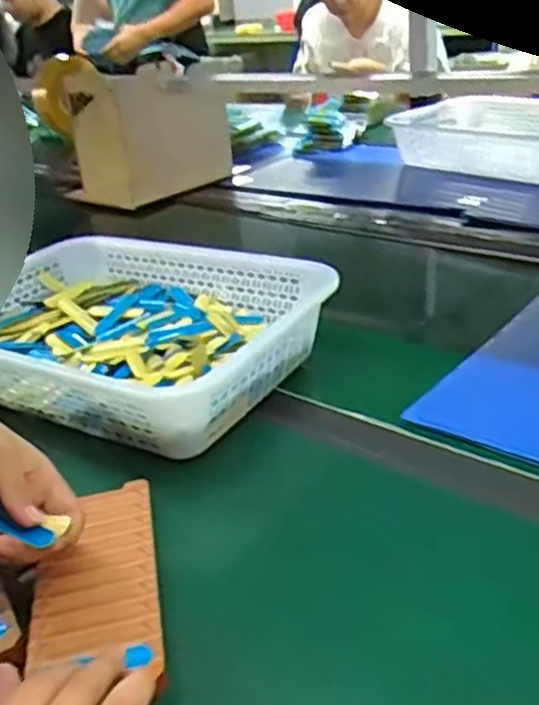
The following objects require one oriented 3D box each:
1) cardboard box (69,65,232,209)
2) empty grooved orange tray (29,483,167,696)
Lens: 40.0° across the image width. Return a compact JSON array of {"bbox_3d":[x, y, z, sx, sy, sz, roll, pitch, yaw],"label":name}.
[{"bbox_3d":[-0.234,-0.398,1.364,0.174,0.207,0.255,12,33,32],"label":"cardboard box"},{"bbox_3d":[-0.107,0.137,0.456,0.076,0.017,0.157,-11,28,-8],"label":"empty grooved orange tray"}]

